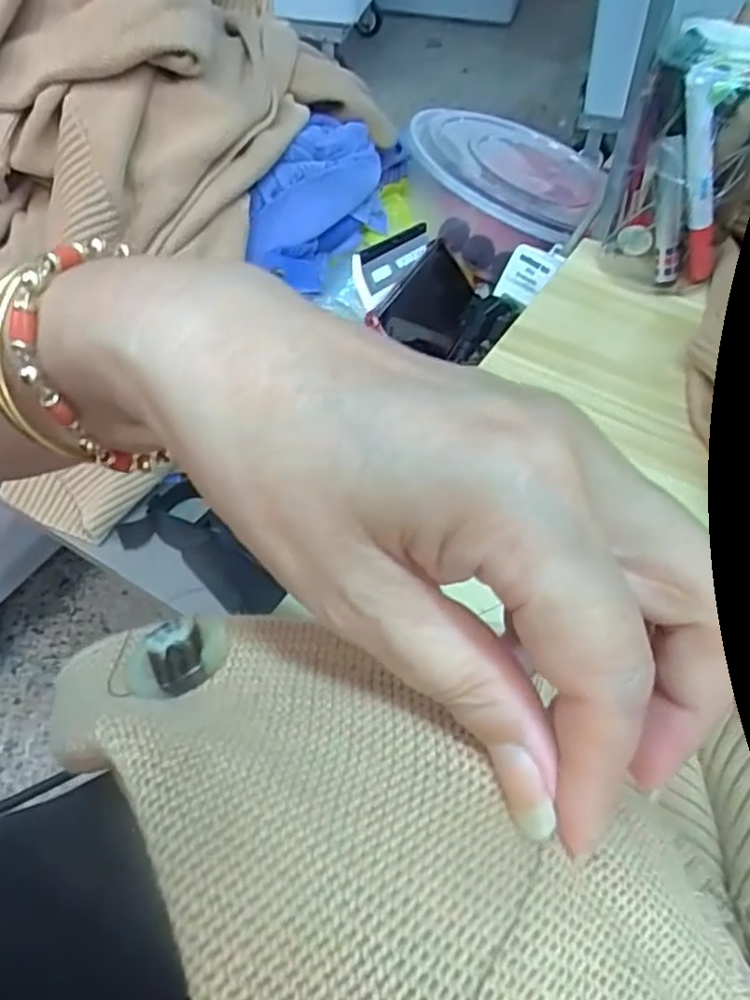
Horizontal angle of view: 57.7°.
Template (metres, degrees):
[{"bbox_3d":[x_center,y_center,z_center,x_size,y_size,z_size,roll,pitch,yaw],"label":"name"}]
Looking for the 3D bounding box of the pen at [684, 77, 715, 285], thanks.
[{"bbox_3d":[0.213,-0.205,0.447,0.022,0.137,0.018,-18,51,14],"label":"pen"}]

